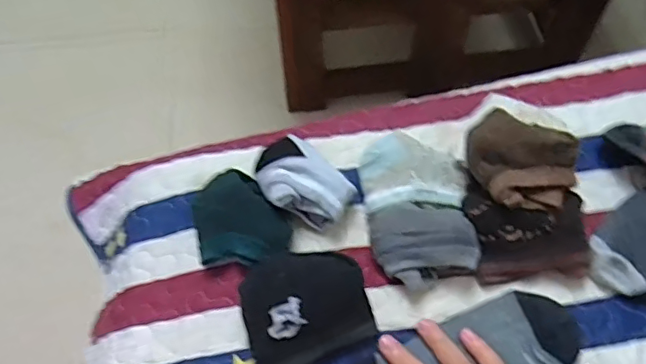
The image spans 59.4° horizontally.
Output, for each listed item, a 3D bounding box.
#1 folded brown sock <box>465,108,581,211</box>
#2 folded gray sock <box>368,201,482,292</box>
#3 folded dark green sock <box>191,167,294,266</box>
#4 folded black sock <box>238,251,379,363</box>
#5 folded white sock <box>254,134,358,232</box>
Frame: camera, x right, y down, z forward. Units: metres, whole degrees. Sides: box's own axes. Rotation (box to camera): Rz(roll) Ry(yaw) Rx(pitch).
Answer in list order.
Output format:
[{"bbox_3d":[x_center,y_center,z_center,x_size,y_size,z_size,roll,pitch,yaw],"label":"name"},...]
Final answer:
[{"bbox_3d":[0.150,-0.017,0.430,0.081,0.034,0.064,24,63,14],"label":"folded brown sock"},{"bbox_3d":[0.080,0.048,0.455,0.076,0.044,0.069,-17,61,-8],"label":"folded gray sock"},{"bbox_3d":[-0.067,0.032,0.461,0.073,0.028,0.083,-13,60,-6],"label":"folded dark green sock"},{"bbox_3d":[-0.014,0.094,0.427,0.096,0.058,0.080,-28,63,-14],"label":"folded black sock"},{"bbox_3d":[-0.019,0.001,0.473,0.060,0.034,0.088,-39,66,-19],"label":"folded white sock"}]

